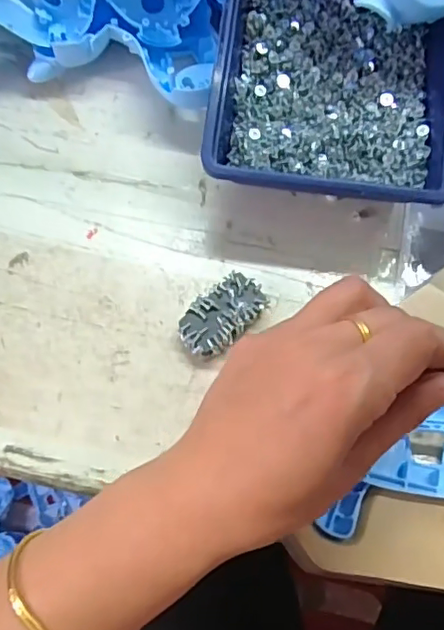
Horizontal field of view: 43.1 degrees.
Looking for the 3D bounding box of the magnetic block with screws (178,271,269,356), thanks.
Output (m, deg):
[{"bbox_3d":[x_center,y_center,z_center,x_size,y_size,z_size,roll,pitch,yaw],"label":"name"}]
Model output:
[{"bbox_3d":[0.001,0.001,0.333,0.054,0.018,0.032,-42,76,-13],"label":"magnetic block with screws"}]

